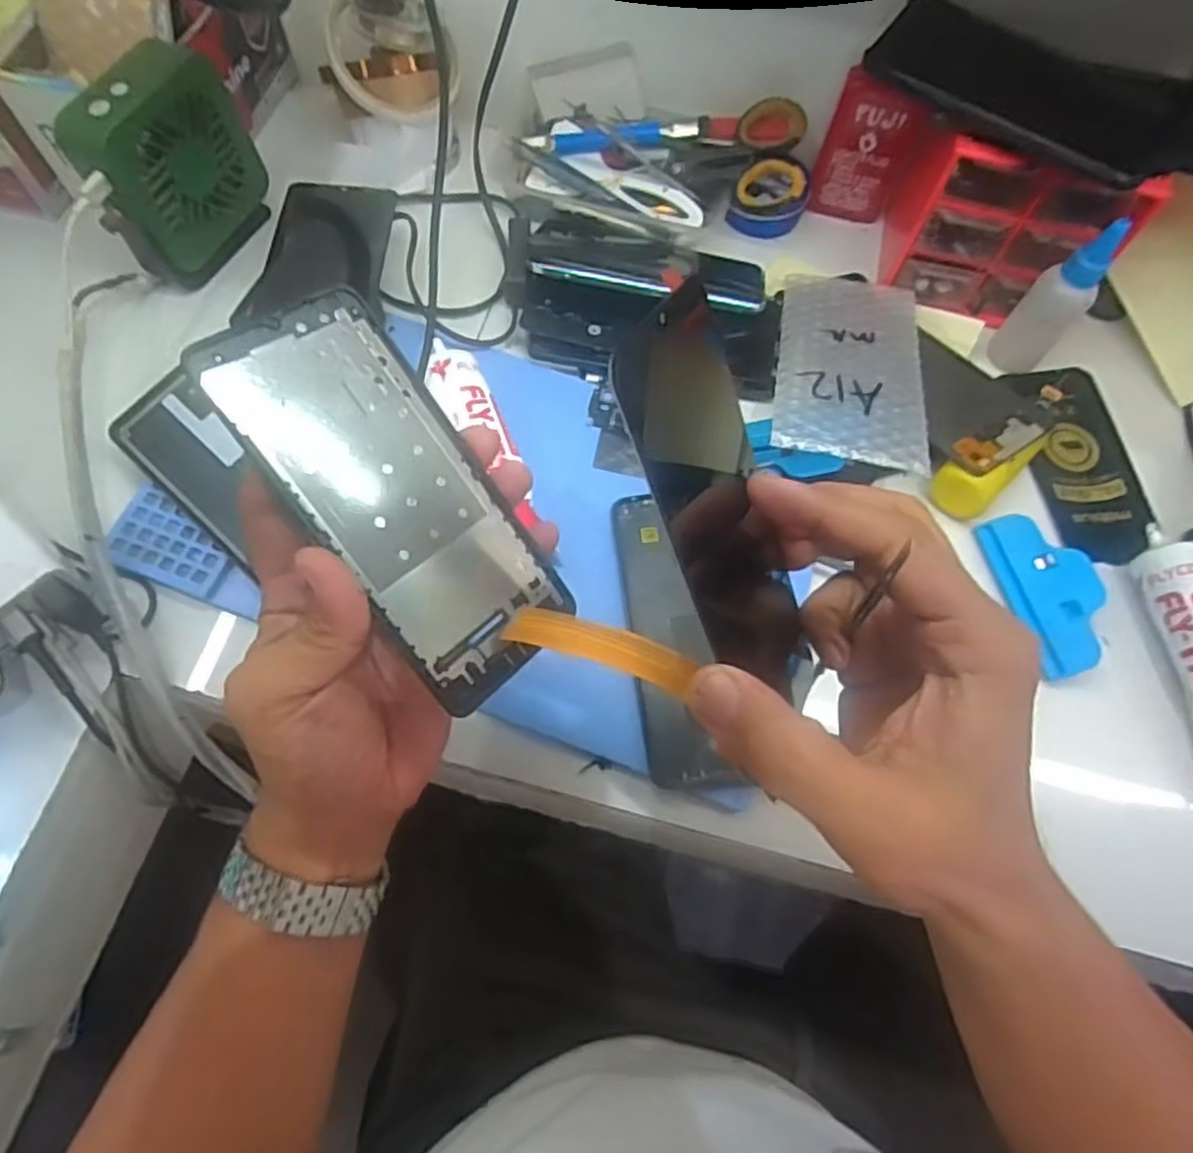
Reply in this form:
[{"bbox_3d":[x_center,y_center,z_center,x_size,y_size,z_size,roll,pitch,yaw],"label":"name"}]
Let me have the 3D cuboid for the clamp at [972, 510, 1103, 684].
[{"bbox_3d":[0.268,0.009,0.442,0.046,0.028,0.098,-12,68,-8],"label":"clamp"}]

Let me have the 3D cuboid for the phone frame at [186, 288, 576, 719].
[{"bbox_3d":[-0.075,-0.031,0.287,0.073,0.004,0.159,-43,104,-34],"label":"phone frame"}]

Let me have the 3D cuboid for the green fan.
[{"bbox_3d":[-0.264,-0.254,0.466,0.043,0.105,0.110,29,69,9],"label":"green fan"}]

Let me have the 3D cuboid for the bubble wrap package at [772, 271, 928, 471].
[{"bbox_3d":[0.161,-0.137,0.470,0.089,0.009,0.181,13,53,3],"label":"bubble wrap package"}]

